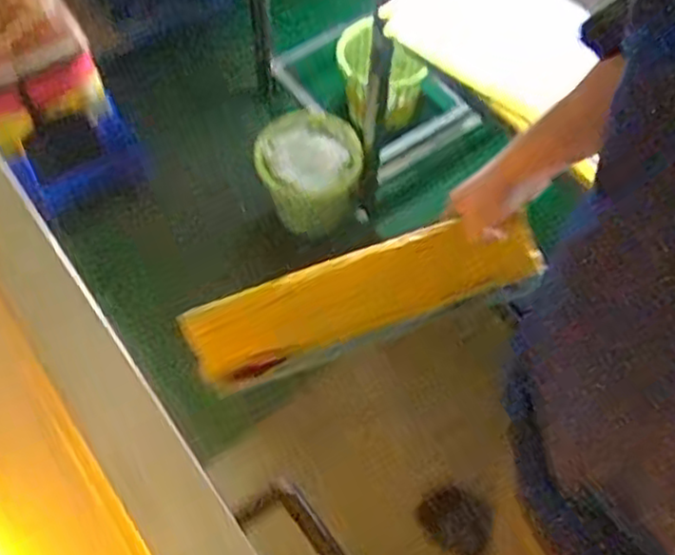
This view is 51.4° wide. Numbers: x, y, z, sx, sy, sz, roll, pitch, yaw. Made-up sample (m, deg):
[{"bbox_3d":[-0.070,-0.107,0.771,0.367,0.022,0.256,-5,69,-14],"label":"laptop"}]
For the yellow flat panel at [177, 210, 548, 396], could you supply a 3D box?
[{"bbox_3d":[0.027,0.026,0.798,0.398,0.118,0.024,-21,31,5],"label":"yellow flat panel"}]

